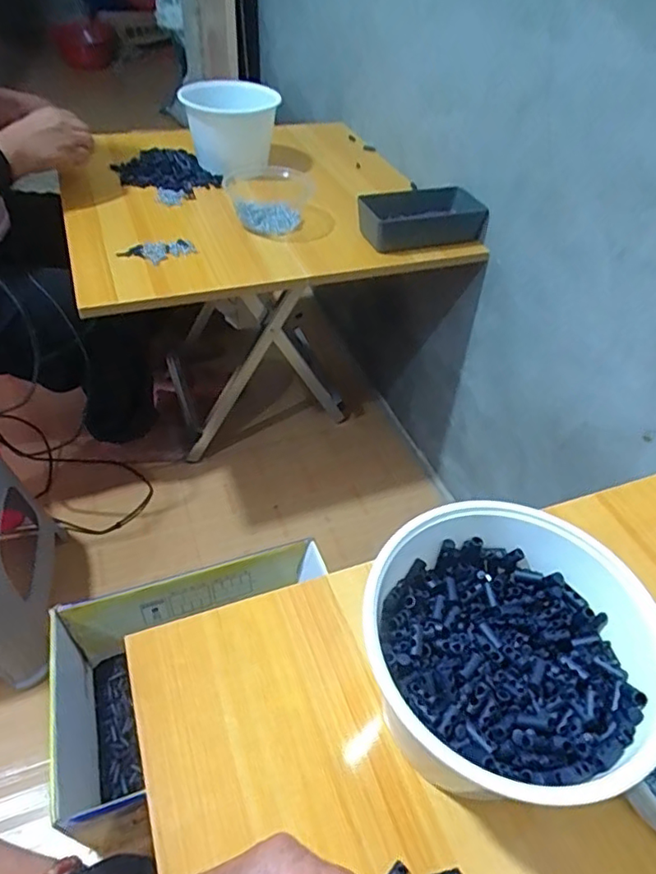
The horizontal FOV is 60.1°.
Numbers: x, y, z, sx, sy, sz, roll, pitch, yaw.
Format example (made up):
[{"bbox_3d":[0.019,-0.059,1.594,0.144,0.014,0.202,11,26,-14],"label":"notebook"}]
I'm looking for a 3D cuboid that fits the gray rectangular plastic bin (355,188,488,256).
[{"bbox_3d":[0.136,-0.334,0.866,0.178,0.049,0.115,-10,48,-15],"label":"gray rectangular plastic bin"}]

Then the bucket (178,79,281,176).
[{"bbox_3d":[-0.176,-0.549,0.993,0.144,0.118,0.184,-8,47,-13],"label":"bucket"}]

